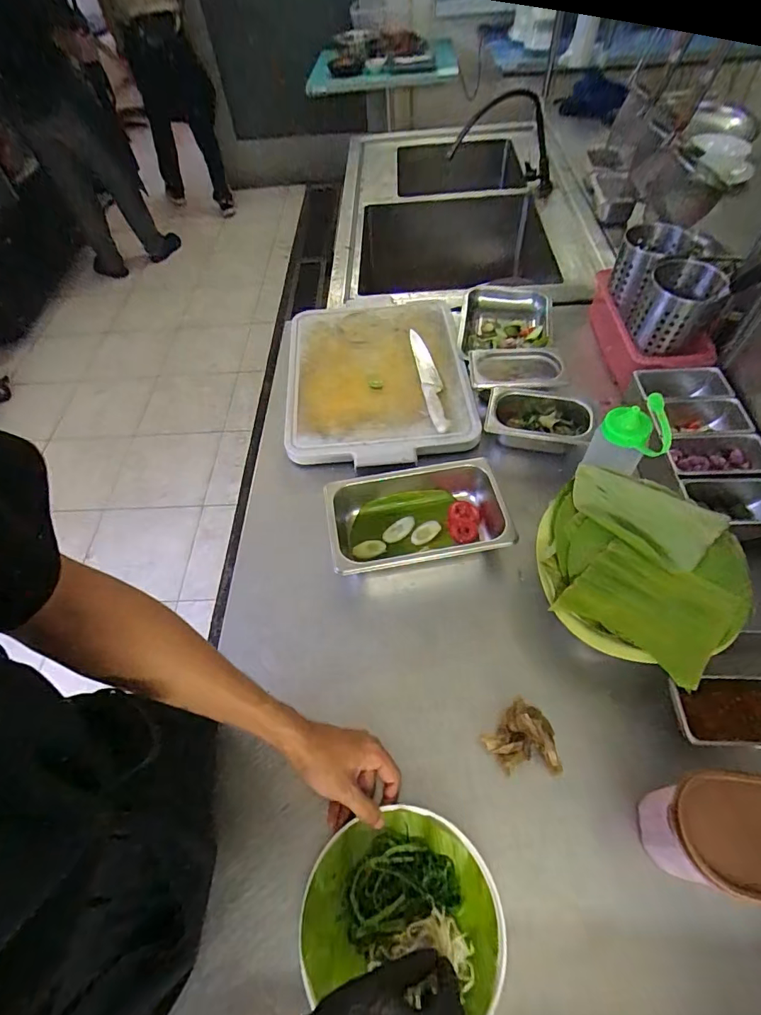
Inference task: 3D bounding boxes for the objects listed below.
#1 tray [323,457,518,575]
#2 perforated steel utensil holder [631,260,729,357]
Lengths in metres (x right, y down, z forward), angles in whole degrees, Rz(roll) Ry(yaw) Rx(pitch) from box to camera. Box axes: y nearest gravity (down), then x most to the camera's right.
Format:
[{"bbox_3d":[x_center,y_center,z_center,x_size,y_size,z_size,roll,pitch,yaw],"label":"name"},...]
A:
[{"bbox_3d":[0.056,0.027,0.721,0.261,0.086,0.160,-9,56,-1],"label":"tray"},{"bbox_3d":[0.499,-0.337,0.796,0.116,0.101,0.118,25,62,20],"label":"perforated steel utensil holder"}]

